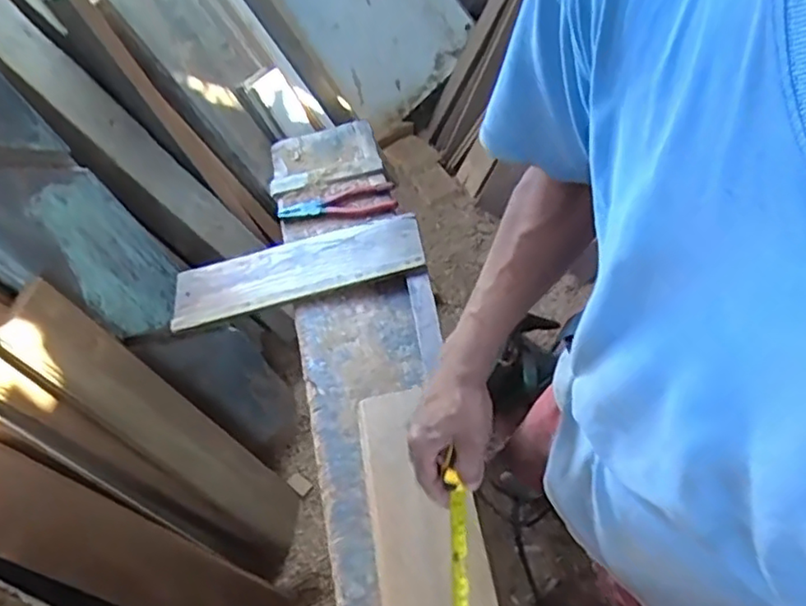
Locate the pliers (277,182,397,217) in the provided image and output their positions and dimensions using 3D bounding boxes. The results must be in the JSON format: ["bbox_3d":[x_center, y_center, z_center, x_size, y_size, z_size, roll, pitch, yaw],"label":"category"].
[{"bbox_3d":[-0.109,-0.164,1.063,0.193,0.011,0.071,-6,56,0],"label":"pliers"}]

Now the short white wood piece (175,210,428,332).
[{"bbox_3d":[-0.167,-0.054,1.006,0.393,0.019,0.121,-15,50,3],"label":"short white wood piece"}]

